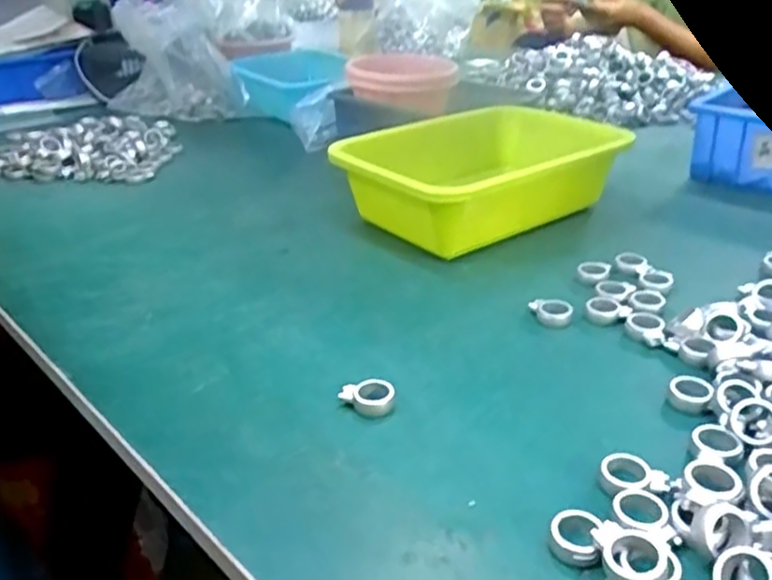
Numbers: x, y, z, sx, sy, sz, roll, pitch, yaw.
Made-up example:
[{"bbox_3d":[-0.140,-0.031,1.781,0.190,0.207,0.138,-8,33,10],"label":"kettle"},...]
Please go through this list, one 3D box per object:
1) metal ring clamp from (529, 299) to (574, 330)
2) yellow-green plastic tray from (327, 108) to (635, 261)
[{"bbox_3d":[0.125,0.017,0.510,0.032,0.015,0.022,7,30,16],"label":"metal ring clamp"},{"bbox_3d":[0.104,-0.116,0.683,0.288,0.081,0.194,-22,34,-32],"label":"yellow-green plastic tray"}]

